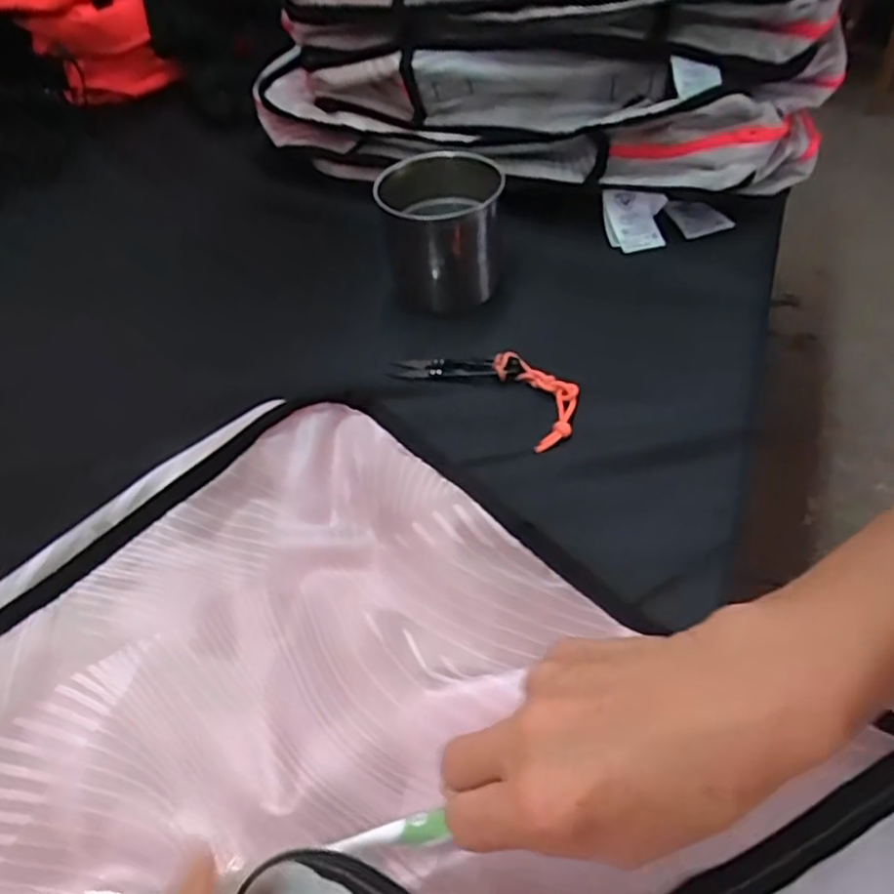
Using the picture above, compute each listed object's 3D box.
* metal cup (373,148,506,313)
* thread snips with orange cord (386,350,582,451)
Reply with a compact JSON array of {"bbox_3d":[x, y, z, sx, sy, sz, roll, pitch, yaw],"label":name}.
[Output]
[{"bbox_3d":[-0.003,-0.180,0.588,0.099,0.106,0.099,-3,48,3],"label":"metal cup"},{"bbox_3d":[0.027,-0.049,0.511,0.151,0.013,0.061,26,56,26],"label":"thread snips with orange cord"}]

